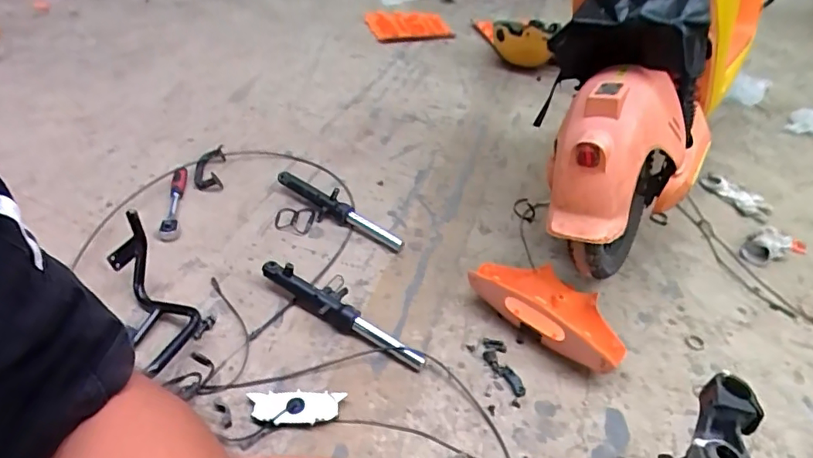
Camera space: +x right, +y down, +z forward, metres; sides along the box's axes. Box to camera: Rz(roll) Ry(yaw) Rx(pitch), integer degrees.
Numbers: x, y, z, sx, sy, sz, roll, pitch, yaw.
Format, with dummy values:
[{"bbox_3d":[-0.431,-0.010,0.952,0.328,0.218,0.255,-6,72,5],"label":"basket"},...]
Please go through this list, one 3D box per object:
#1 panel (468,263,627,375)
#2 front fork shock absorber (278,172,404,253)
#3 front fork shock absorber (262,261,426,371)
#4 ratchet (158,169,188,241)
[{"bbox_3d":[0.272,0.145,0.956,0.290,0.107,0.141,30,47,27],"label":"panel"},{"bbox_3d":[-0.150,-0.038,1.106,0.329,0.054,0.059,27,46,25],"label":"front fork shock absorber"},{"bbox_3d":[-0.116,0.147,0.916,0.336,0.067,0.075,30,47,27],"label":"front fork shock absorber"},{"bbox_3d":[-0.506,-0.057,1.109,0.040,0.036,0.215,-5,41,-10],"label":"ratchet"}]

